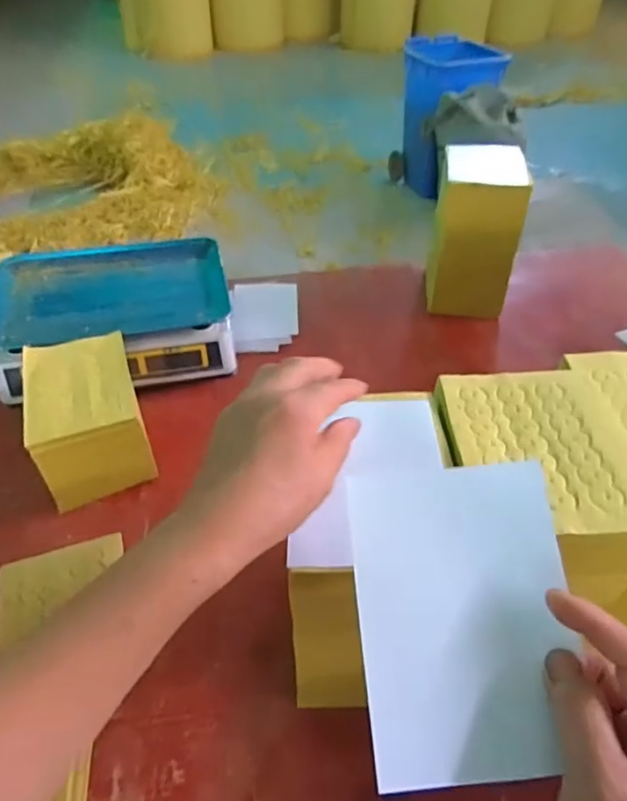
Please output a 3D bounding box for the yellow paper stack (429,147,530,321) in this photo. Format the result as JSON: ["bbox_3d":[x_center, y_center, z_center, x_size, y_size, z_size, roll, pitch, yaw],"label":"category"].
[{"bbox_3d":[0.262,-0.268,0.898,0.122,0.230,0.154,9,45,10],"label":"yellow paper stack"}]

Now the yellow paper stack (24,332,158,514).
[{"bbox_3d":[-0.266,0.020,0.661,0.116,0.108,0.161,-15,46,-14],"label":"yellow paper stack"}]

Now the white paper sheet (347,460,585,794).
[{"bbox_3d":[0.078,0.107,0.285,0.107,0.008,0.147,-5,66,1],"label":"white paper sheet"}]

